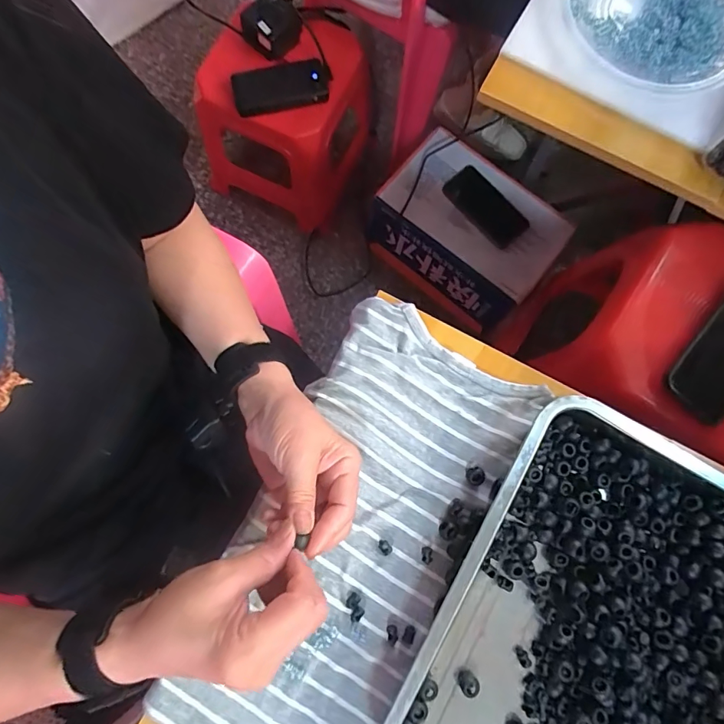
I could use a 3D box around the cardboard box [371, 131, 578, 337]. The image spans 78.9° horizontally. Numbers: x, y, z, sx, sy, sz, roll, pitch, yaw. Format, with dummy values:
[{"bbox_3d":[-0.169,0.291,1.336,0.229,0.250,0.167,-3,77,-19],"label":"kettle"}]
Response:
[{"bbox_3d":[0.200,-0.251,0.877,0.240,0.167,0.336,-43,81,-9],"label":"cardboard box"}]

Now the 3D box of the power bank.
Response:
[{"bbox_3d":[-0.139,-0.469,0.750,0.159,0.023,0.078,-10,80,-4],"label":"power bank"}]

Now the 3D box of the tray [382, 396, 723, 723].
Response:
[{"bbox_3d":[0.183,0.226,0.335,0.255,0.044,0.339,28,79,4],"label":"tray"}]

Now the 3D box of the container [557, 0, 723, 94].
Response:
[{"bbox_3d":[0.354,-0.424,0.524,0.233,0.032,0.214,0,79,-2],"label":"container"}]

